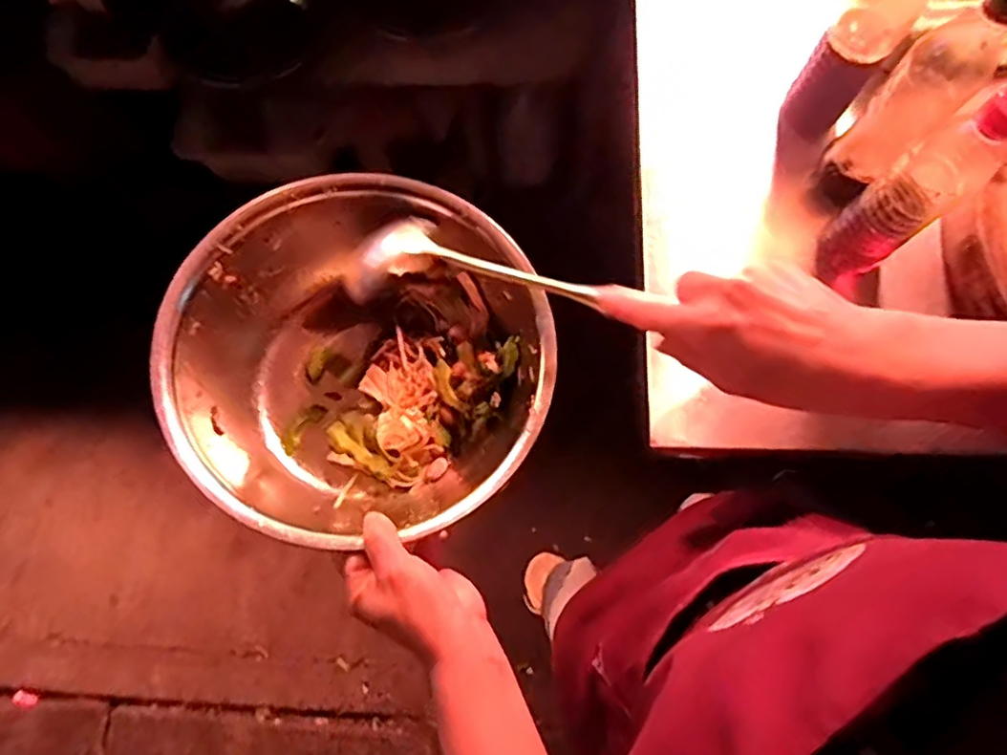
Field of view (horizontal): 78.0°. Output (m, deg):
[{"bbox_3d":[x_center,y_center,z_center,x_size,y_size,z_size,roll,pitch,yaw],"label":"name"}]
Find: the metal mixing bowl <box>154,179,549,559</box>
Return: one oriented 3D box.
[{"bbox_3d":[-0.105,-0.014,0.505,0.276,0.124,0.274,0,77,2],"label":"metal mixing bowl"}]

